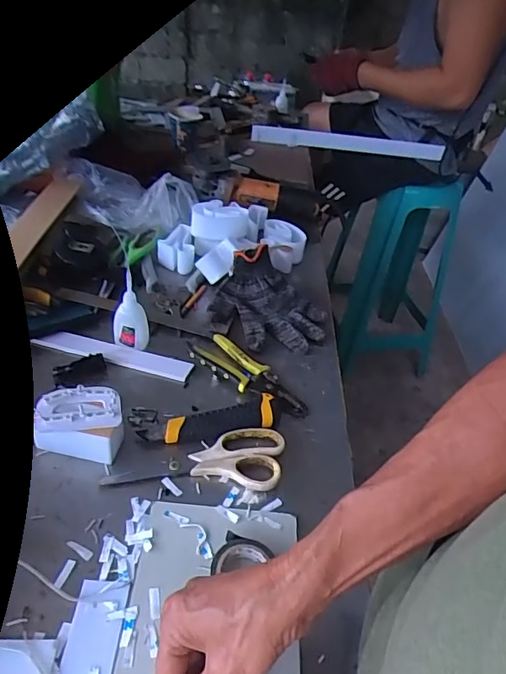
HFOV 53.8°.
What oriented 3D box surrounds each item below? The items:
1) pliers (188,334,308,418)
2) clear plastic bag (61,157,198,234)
[{"bbox_3d":[-0.003,0.047,0.628,0.164,0.022,0.059,30,44,26],"label":"pliers"},{"bbox_3d":[-0.234,-0.267,0.912,0.251,0.067,0.161,14,39,9],"label":"clear plastic bag"}]

